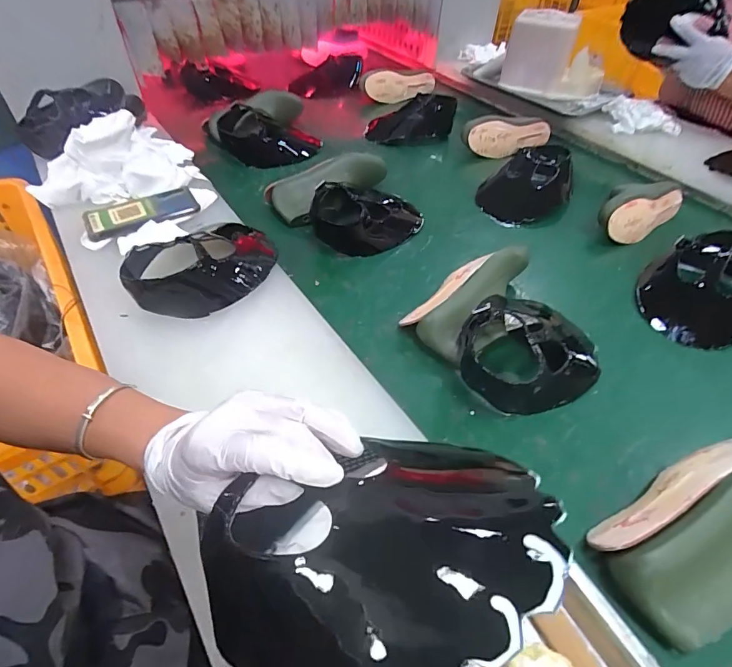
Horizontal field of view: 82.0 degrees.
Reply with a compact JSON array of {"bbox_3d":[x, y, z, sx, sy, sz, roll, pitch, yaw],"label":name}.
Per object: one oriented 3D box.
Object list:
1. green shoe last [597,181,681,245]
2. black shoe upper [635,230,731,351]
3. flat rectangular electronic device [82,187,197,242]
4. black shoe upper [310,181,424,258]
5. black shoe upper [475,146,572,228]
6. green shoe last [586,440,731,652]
[{"bbox_3d":[0.477,-0.218,0.744,0.195,0.072,0.089,-29,55,-26],"label":"green shoe last"},{"bbox_3d":[0.488,-0.065,0.604,0.179,0.082,0.150,-31,56,-27],"label":"black shoe upper"},{"bbox_3d":[-0.348,-0.188,0.656,0.160,0.011,0.077,-21,52,-20],"label":"flat rectangular electronic device"},{"bbox_3d":[0.011,-0.218,0.736,0.196,0.073,0.138,-26,54,-24],"label":"black shoe upper"},{"bbox_3d":[0.301,-0.278,0.792,0.157,0.082,0.186,20,50,15],"label":"black shoe upper"},{"bbox_3d":[0.314,0.179,0.385,0.203,0.080,0.106,-23,53,-22],"label":"green shoe last"}]

